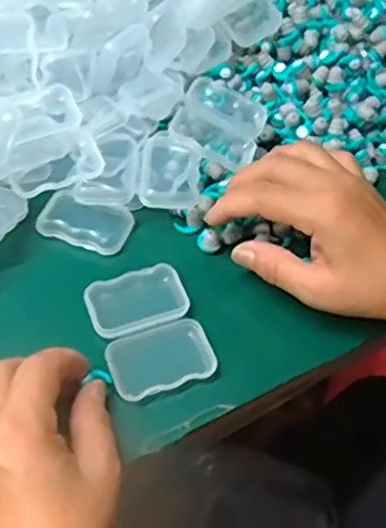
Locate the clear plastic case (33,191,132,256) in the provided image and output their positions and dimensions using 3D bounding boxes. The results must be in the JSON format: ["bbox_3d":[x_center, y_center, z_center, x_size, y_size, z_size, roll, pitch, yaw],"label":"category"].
[{"bbox_3d":[-0.066,-0.027,0.417,0.053,0.014,0.033,17,55,7],"label":"clear plastic case"}]

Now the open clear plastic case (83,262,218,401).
[{"bbox_3d":[-0.025,0.036,0.377,0.056,0.008,0.074,-17,58,-16],"label":"open clear plastic case"}]

